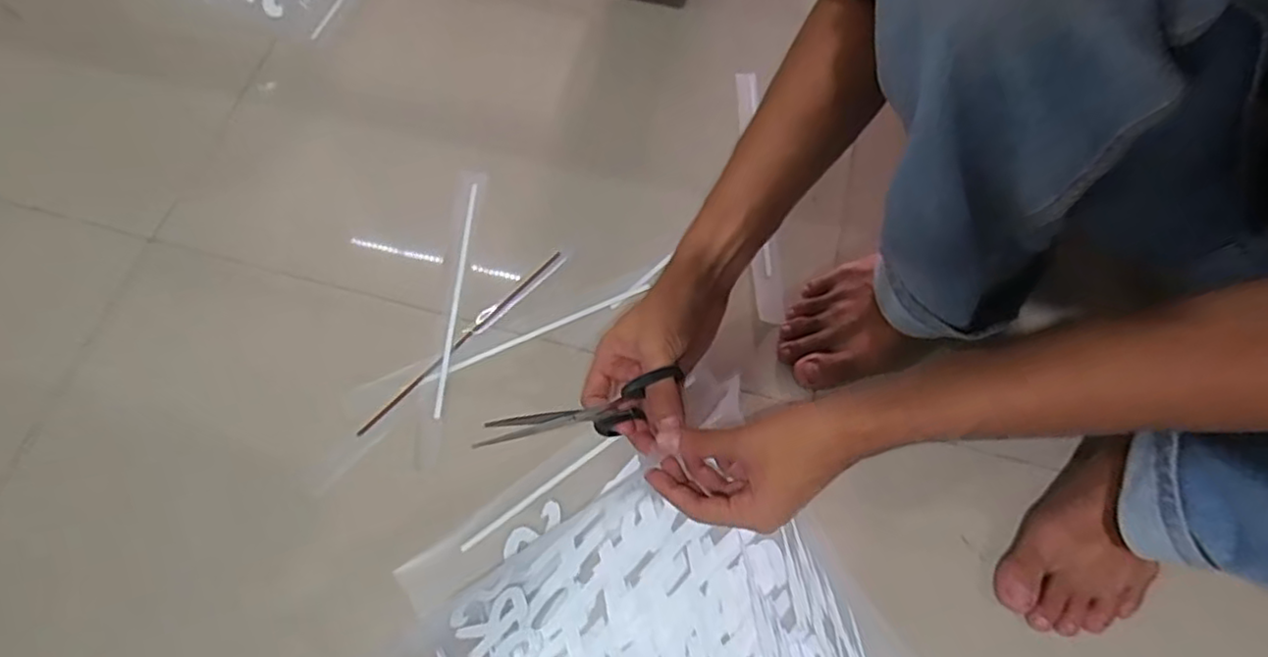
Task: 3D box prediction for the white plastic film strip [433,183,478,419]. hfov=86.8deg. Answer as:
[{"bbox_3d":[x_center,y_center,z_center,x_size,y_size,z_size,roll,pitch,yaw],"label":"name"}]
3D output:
[{"bbox_3d":[-0.154,-0.033,0.582,0.009,0.006,0.221,2,67,1],"label":"white plastic film strip"}]

